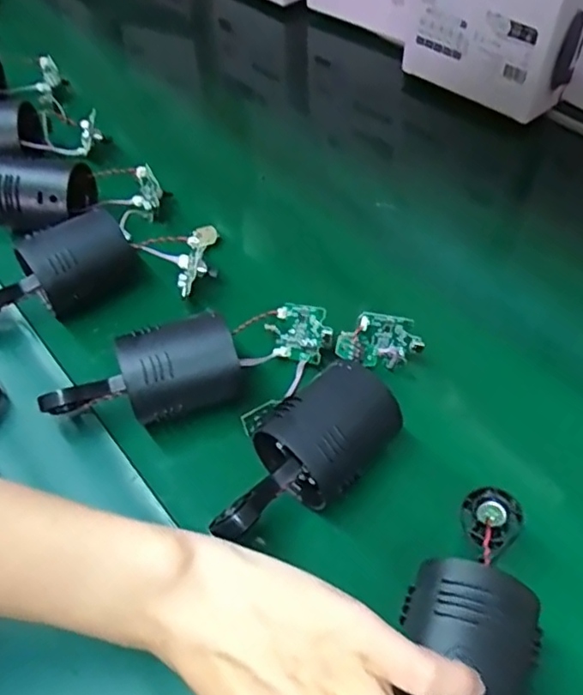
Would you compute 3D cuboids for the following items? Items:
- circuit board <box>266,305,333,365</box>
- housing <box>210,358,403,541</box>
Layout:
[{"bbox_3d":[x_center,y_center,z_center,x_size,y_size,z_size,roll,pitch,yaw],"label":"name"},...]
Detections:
[{"bbox_3d":[0.005,-0.009,0.401,0.044,0.035,0.008,11,6,26],"label":"circuit board"},{"bbox_3d":[0.005,0.058,0.326,0.113,0.044,0.048,-37,61,-27],"label":"housing"}]

